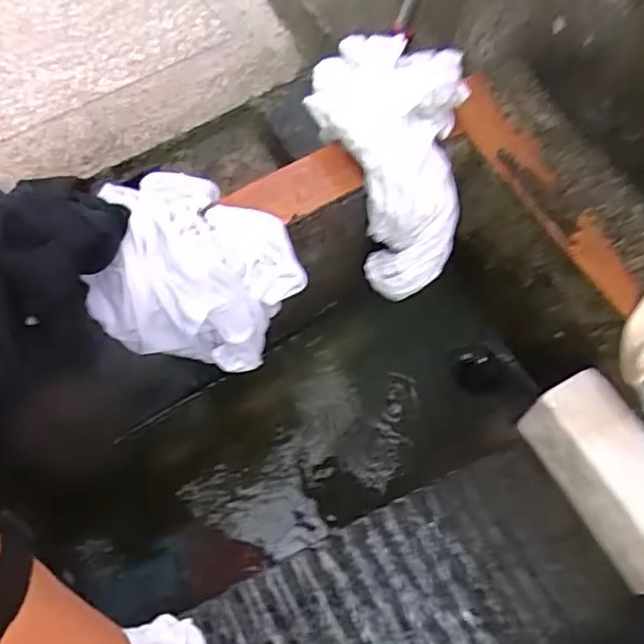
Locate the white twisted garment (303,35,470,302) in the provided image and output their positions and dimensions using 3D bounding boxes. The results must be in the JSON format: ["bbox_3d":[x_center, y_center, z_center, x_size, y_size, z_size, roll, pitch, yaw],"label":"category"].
[{"bbox_3d":[0.073,-0.143,0.596,0.129,0.092,0.240,-13,103,-9],"label":"white twisted garment"}]

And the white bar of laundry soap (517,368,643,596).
[{"bbox_3d":[0.284,0.154,0.614,0.068,0.106,0.197,-24,68,-13],"label":"white bar of laundry soap"}]

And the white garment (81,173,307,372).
[{"bbox_3d":[-0.103,-0.040,0.539,0.131,0.143,0.158,31,67,12],"label":"white garment"}]

